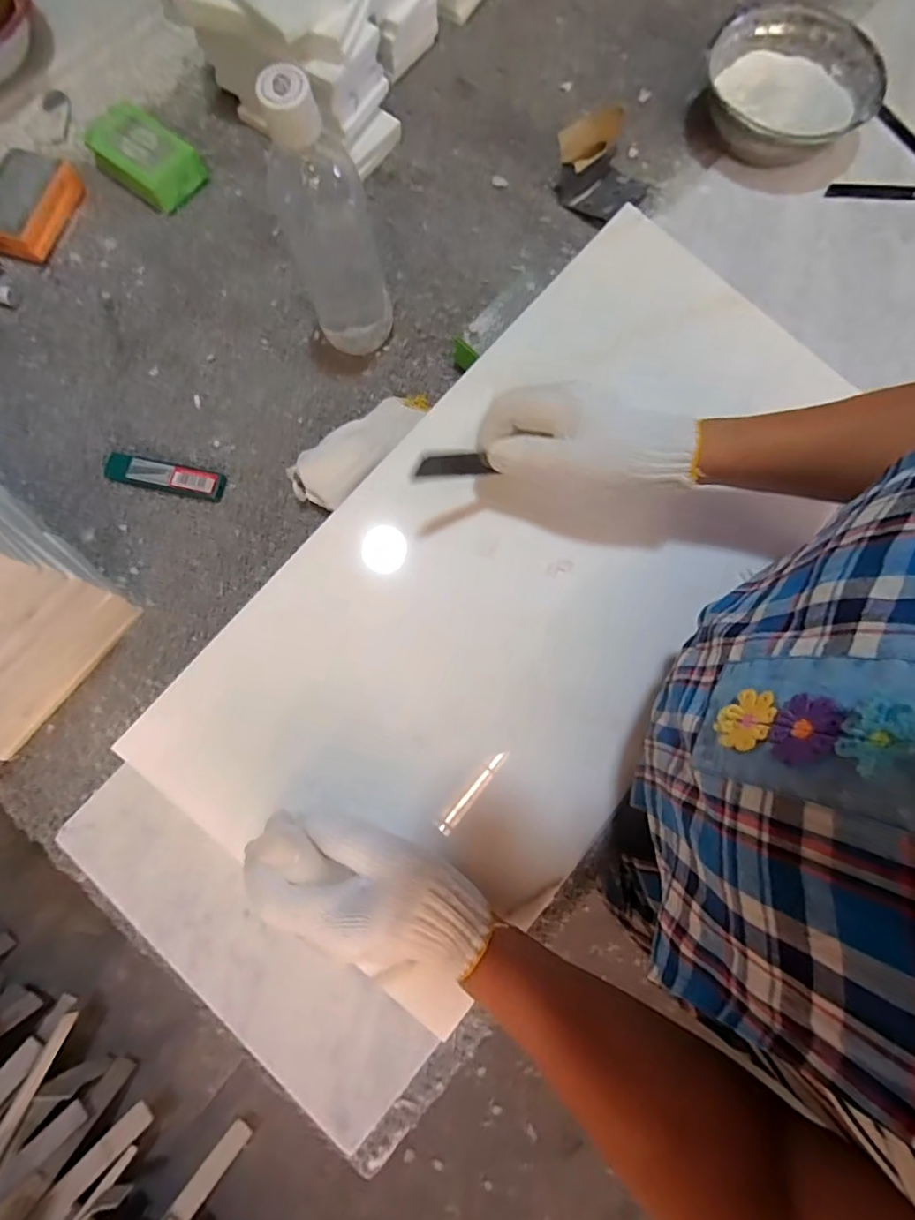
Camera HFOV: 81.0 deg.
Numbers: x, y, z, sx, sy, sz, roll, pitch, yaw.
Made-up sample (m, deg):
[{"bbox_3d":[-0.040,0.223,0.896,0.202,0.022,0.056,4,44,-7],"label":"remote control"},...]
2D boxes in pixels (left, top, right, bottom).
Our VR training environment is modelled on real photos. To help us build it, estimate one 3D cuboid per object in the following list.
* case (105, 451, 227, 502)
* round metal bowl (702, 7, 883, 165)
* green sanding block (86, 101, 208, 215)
[{"bbox_3d":[-0.252,-0.115,0.460,0.104,0.013,0.025,12,76,3],"label":"case"},{"bbox_3d":[0.317,-0.493,0.514,0.146,0.048,0.151,0,76,0],"label":"round metal bowl"},{"bbox_3d":[-0.298,-0.435,0.516,0.112,0.035,0.066,38,80,9],"label":"green sanding block"}]

